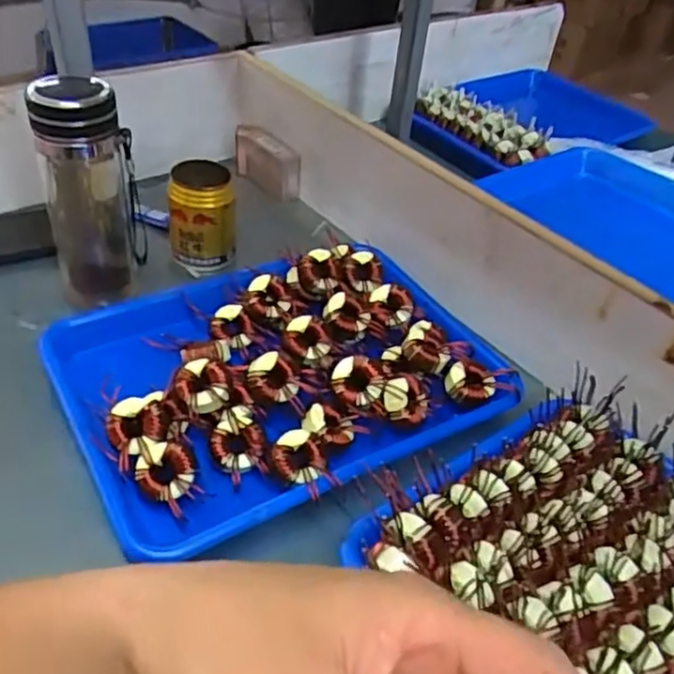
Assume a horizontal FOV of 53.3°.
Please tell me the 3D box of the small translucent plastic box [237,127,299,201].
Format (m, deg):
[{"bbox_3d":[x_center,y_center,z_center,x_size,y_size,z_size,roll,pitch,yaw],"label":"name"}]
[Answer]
[{"bbox_3d":[-0.083,-0.205,0.790,0.025,0.061,0.098,-30,52,-35],"label":"small translucent plastic box"}]

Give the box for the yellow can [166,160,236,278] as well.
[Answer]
[{"bbox_3d":[-0.134,-0.117,0.663,0.063,0.092,0.057,-6,42,-14],"label":"yellow can"}]

